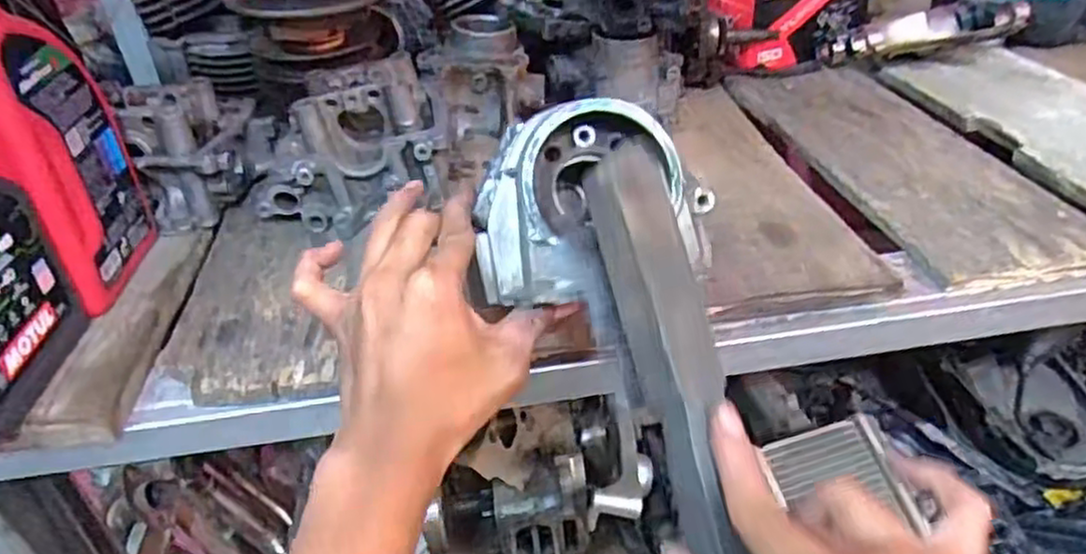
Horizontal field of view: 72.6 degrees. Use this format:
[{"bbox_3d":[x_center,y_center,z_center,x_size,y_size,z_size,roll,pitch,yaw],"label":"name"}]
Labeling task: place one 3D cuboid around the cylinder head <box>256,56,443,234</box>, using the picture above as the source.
[{"bbox_3d":[-0.156,-0.112,0.611,0.156,0.090,0.111,-6,37,-3],"label":"cylinder head"}]

